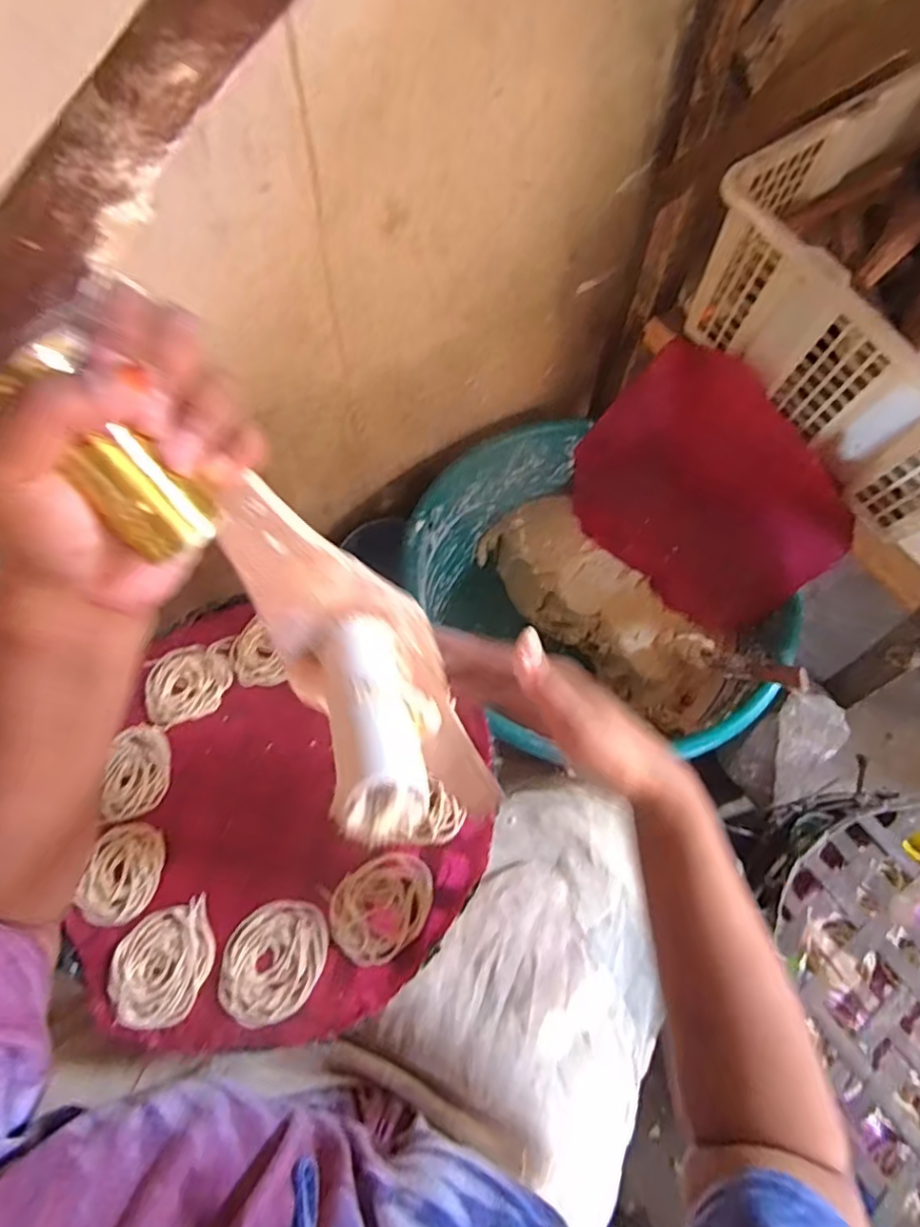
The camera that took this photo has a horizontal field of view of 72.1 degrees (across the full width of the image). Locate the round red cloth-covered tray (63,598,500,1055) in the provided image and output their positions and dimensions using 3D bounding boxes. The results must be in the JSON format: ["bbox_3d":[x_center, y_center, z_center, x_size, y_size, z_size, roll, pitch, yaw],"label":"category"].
[{"bbox_3d":[-0.129,0.150,0.507,0.298,0.019,0.325,0,64,-1],"label":"round red cloth-covered tray"}]

